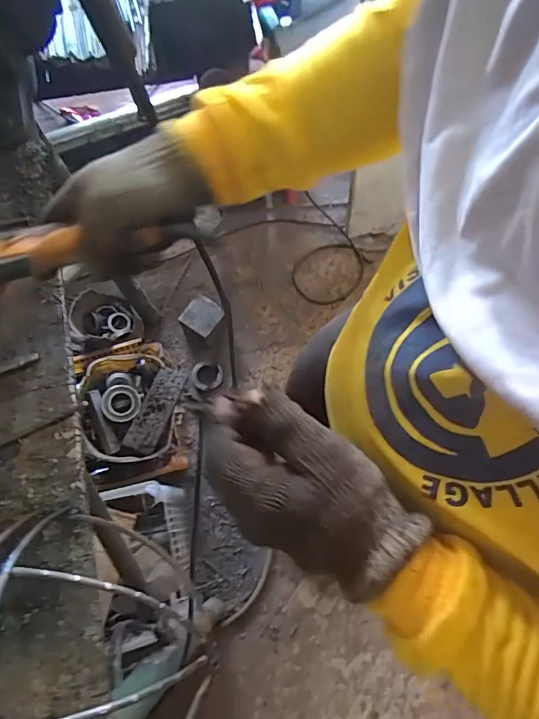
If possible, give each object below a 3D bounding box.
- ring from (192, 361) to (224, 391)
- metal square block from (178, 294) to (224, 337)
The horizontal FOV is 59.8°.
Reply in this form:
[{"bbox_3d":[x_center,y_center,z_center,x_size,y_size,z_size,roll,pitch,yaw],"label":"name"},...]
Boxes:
[{"bbox_3d":[-0.175,0.047,1.312,0.085,0.008,0.077,15,84,0],"label":"ring"},{"bbox_3d":[-0.188,-0.126,1.313,0.097,0.016,0.100,36,87,0],"label":"metal square block"}]

